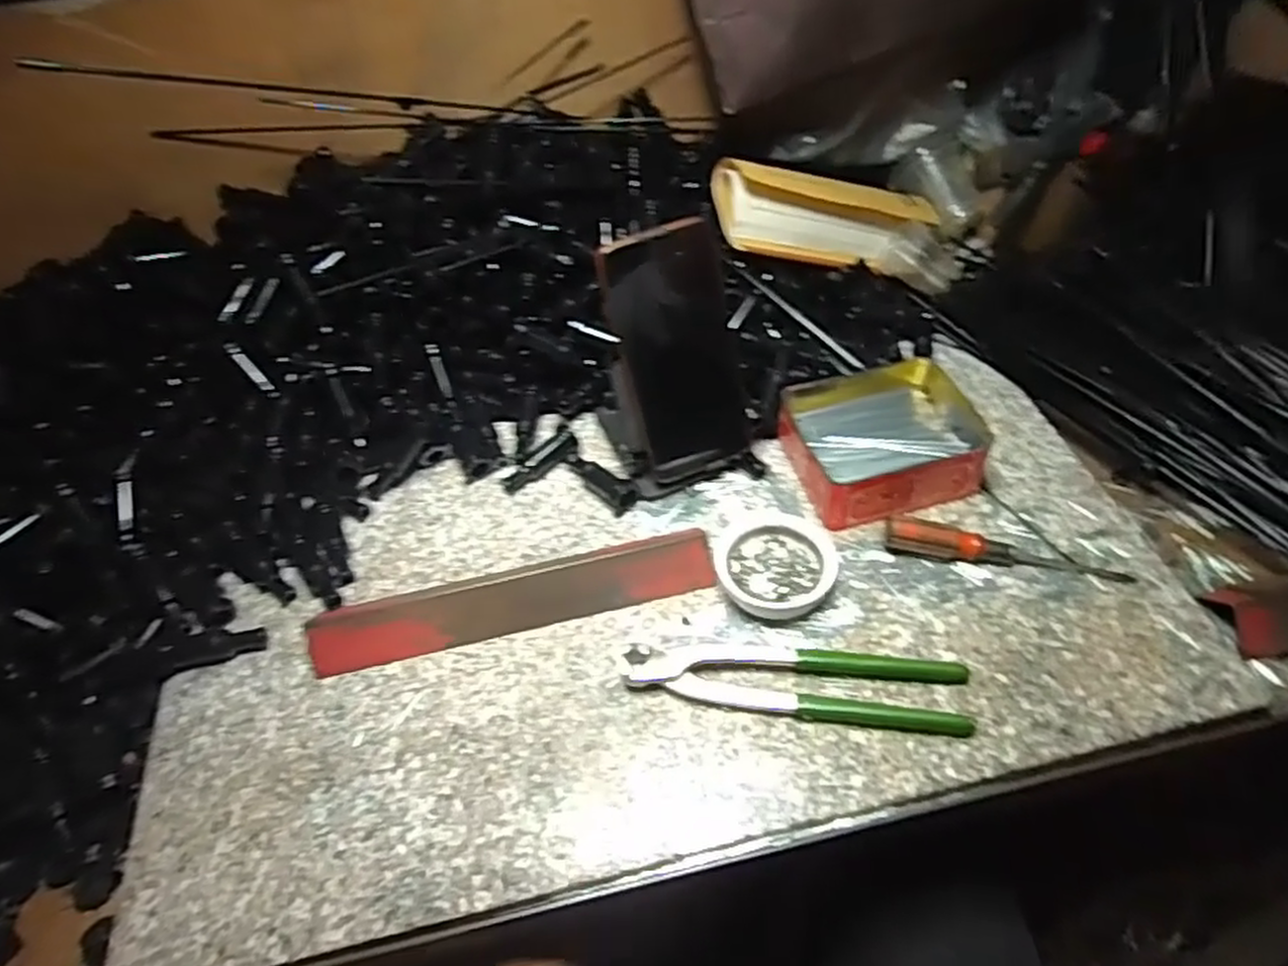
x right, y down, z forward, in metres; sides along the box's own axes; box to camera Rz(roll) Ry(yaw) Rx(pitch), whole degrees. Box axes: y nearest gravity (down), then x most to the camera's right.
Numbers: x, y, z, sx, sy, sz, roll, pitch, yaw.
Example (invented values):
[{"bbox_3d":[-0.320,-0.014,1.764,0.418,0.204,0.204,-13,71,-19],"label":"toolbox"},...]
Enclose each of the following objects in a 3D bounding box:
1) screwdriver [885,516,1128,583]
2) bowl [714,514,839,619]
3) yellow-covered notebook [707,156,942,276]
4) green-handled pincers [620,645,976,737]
[{"bbox_3d":[0.231,0.046,0.493,0.146,0.022,0.021,8,51,14],"label":"screwdriver"},{"bbox_3d":[0.082,0.052,0.495,0.073,0.019,0.074,-3,49,4],"label":"bowl"},{"bbox_3d":[0.160,-0.224,0.653,0.203,0.058,0.062,1,46,-19],"label":"yellow-covered notebook"},{"bbox_3d":[0.086,0.113,0.451,0.195,0.016,0.042,4,50,10],"label":"green-handled pincers"}]

